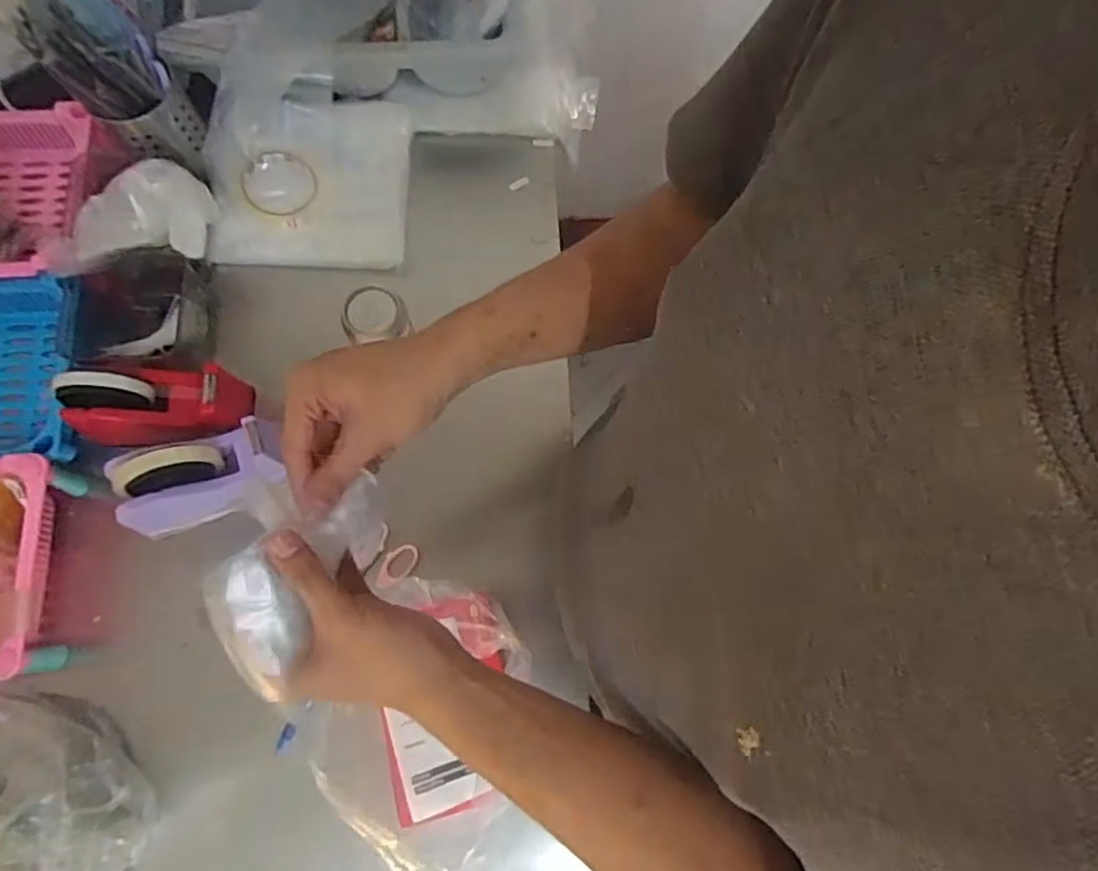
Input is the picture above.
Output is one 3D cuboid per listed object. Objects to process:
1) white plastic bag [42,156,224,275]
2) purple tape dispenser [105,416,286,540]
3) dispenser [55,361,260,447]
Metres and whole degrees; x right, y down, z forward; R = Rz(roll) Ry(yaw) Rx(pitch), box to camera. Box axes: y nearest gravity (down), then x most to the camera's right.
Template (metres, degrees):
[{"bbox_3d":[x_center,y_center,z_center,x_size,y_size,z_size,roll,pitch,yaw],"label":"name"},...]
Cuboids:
[{"bbox_3d":[-0.421,-0.213,0.681,0.165,0.063,0.101,-25,77,-8],"label":"white plastic bag"},{"bbox_3d":[-0.332,0.034,0.640,0.146,0.099,0.062,-23,76,-8],"label":"purple tape dispenser"},{"bbox_3d":[-0.379,-0.033,0.656,0.176,0.084,0.068,-5,75,-3],"label":"dispenser"}]

